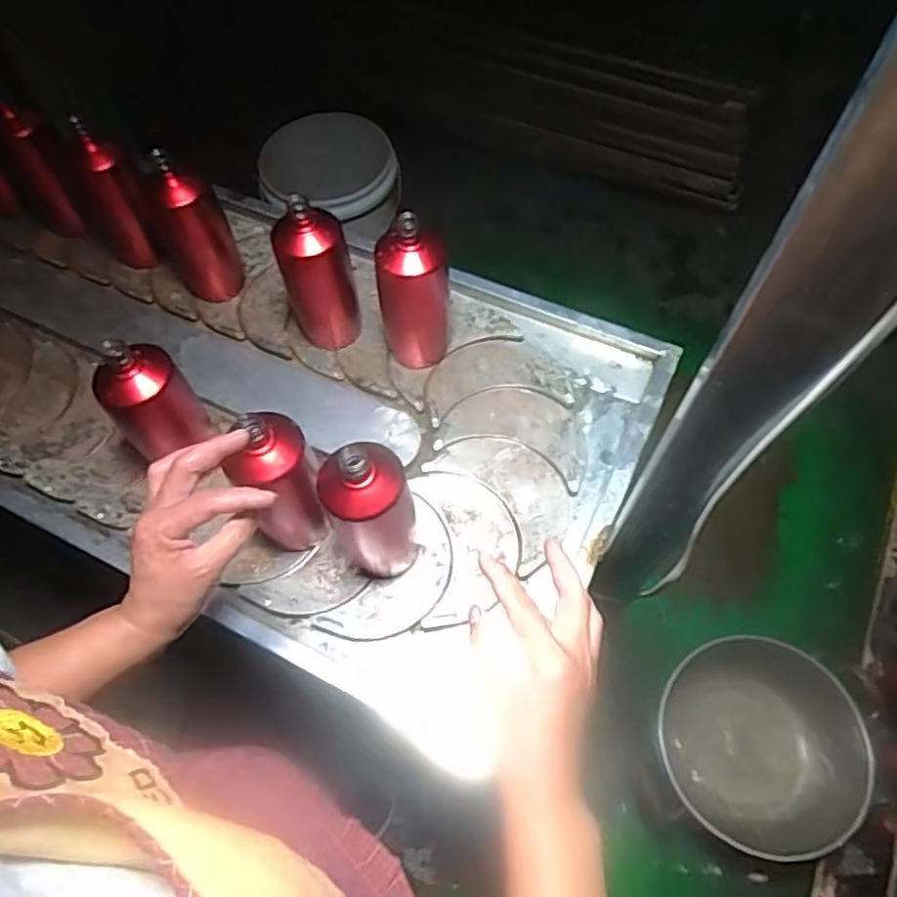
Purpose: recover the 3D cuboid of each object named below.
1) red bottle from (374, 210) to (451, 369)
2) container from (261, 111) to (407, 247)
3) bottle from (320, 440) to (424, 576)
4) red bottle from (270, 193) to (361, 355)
[{"bbox_3d":[-0.038,-0.181,0.800,0.084,0.210,0.064,-5,63,-4],"label":"red bottle"},{"bbox_3d":[-0.249,-0.613,1.571,0.286,0.153,0.285,1,63,-1],"label":"container"},{"bbox_3d":[-0.074,0.065,0.679,0.080,0.195,0.074,1,63,-1],"label":"bottle"},{"bbox_3d":[-0.155,-0.202,0.826,0.068,0.206,0.063,1,63,-1],"label":"red bottle"}]

